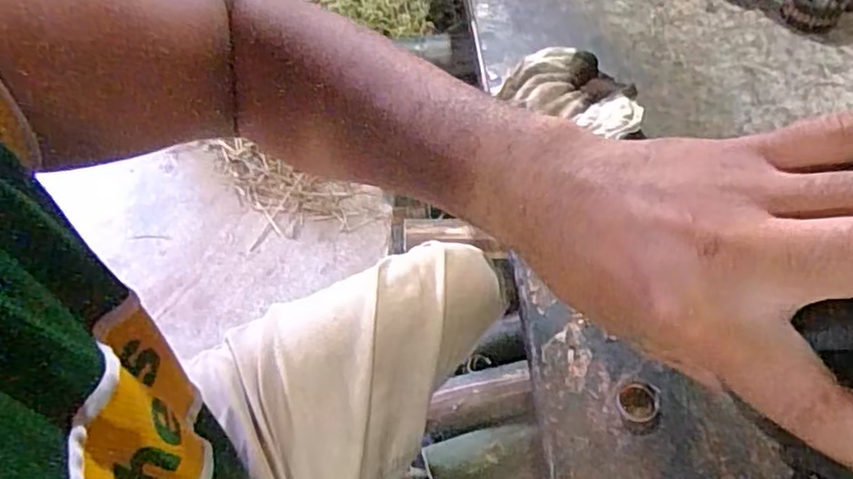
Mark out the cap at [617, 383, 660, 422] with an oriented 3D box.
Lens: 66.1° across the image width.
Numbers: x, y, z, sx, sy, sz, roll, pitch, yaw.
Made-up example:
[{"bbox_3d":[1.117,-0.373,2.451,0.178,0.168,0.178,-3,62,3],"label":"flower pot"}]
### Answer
[{"bbox_3d":[0.171,0.132,0.530,0.033,0.004,0.031,-1,55,1],"label":"cap"}]

